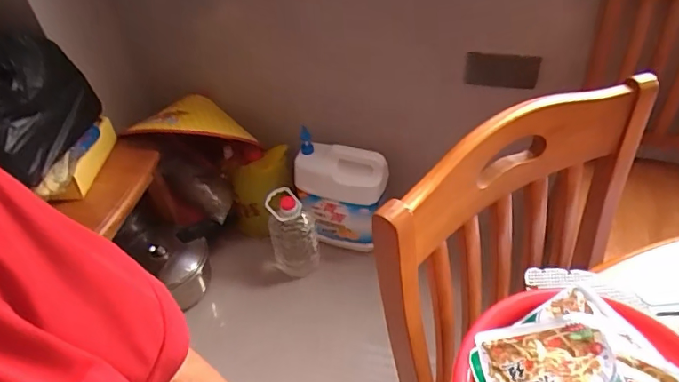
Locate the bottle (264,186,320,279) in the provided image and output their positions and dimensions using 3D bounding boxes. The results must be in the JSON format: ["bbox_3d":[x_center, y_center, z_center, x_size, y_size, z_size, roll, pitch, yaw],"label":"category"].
[{"bbox_3d":[-0.136,0.132,1.469,0.135,0.277,0.123,-12,46,-7],"label":"bottle"}]

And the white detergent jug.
[{"bbox_3d":[0.006,0.013,1.475,0.266,0.299,0.141,9,47,14],"label":"white detergent jug"}]

